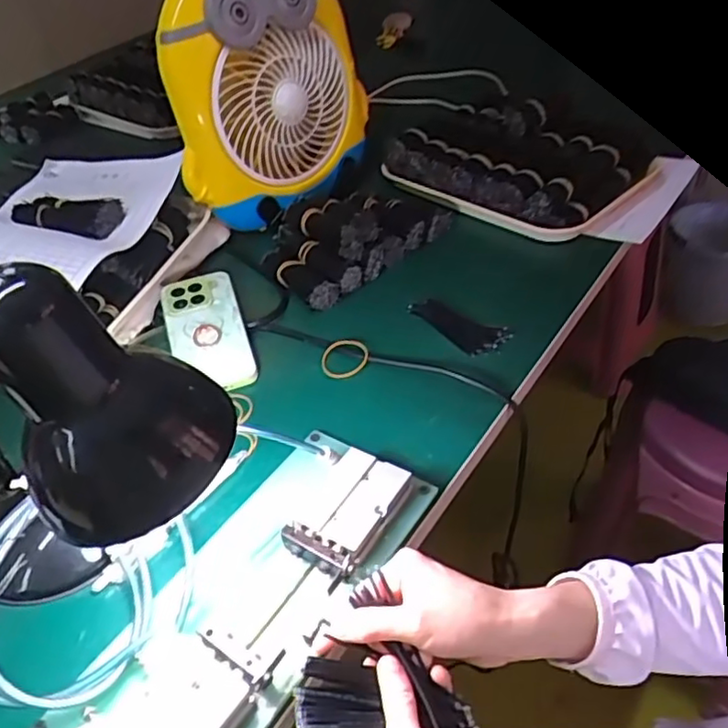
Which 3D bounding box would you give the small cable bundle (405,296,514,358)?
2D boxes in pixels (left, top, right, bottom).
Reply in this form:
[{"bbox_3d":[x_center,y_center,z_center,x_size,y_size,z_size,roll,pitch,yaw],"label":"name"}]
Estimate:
[{"bbox_3d":[0.088,-0.037,0.636,0.105,0.006,0.046,30,54,33],"label":"small cable bundle"}]

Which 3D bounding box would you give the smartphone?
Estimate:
[{"bbox_3d":[-0.154,-0.034,0.648,0.074,0.010,0.150,-18,53,-10],"label":"smartphone"}]

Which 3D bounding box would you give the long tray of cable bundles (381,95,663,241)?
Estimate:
[{"bbox_3d":[0.175,-0.240,0.806,0.170,0.076,0.275,-35,50,-27],"label":"long tray of cable bundles"}]

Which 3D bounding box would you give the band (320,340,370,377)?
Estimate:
[{"bbox_3d":[-0.019,-0.006,0.619,0.046,0.005,0.043,-9,56,14],"label":"band"}]

